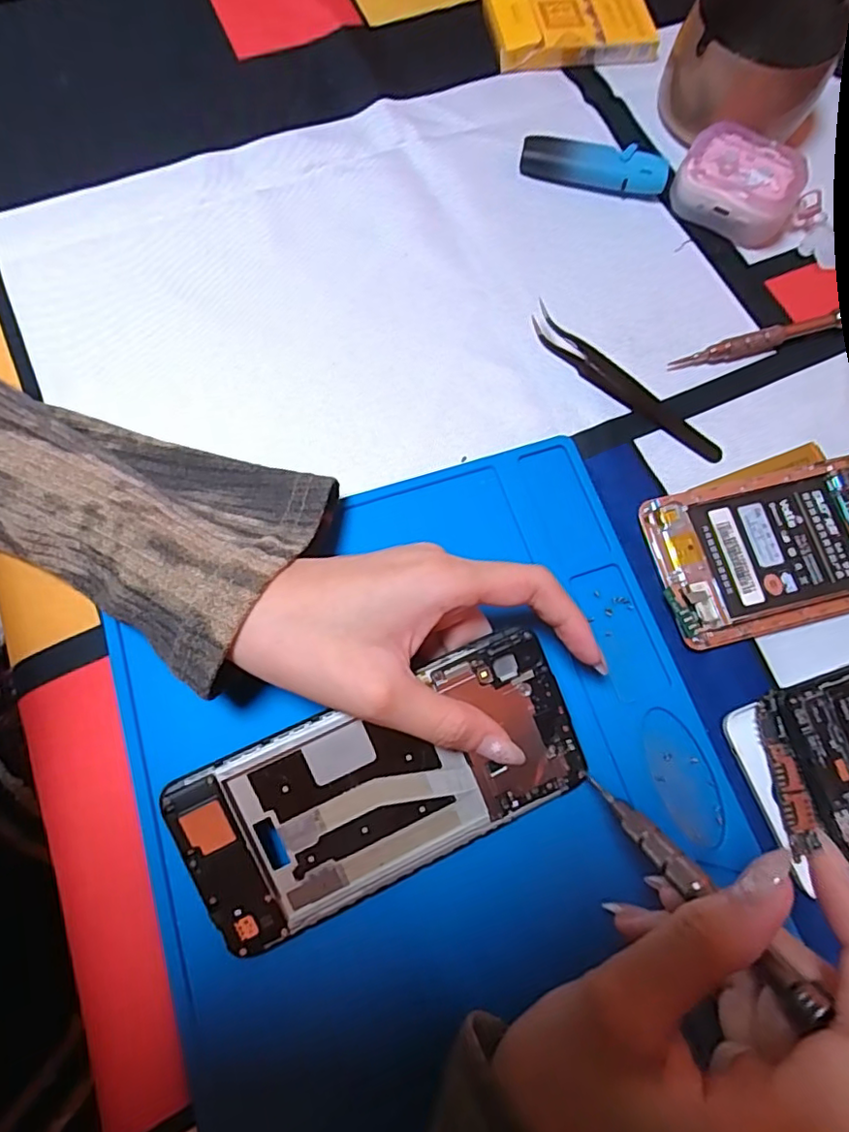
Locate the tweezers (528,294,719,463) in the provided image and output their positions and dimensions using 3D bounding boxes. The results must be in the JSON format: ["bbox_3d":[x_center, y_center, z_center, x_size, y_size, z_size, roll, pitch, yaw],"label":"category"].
[{"bbox_3d":[0.101,-0.092,0.294,0.117,0.013,0.017,39,75,10],"label":"tweezers"}]

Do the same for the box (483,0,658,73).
[{"bbox_3d":[0.092,-0.342,0.368,0.101,0.021,0.055,-6,73,-4],"label":"box"}]

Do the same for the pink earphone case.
[{"bbox_3d":[0.176,-0.212,0.326,0.065,0.026,0.047,28,74,7],"label":"pink earphone case"}]

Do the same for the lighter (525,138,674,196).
[{"bbox_3d":[0.097,-0.229,0.336,0.081,0.018,0.018,12,73,2],"label":"lighter"}]

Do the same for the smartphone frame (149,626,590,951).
[{"bbox_3d":[-0.013,0.084,0.221,0.147,0.005,0.071,-23,98,-9],"label":"smartphone frame"}]

